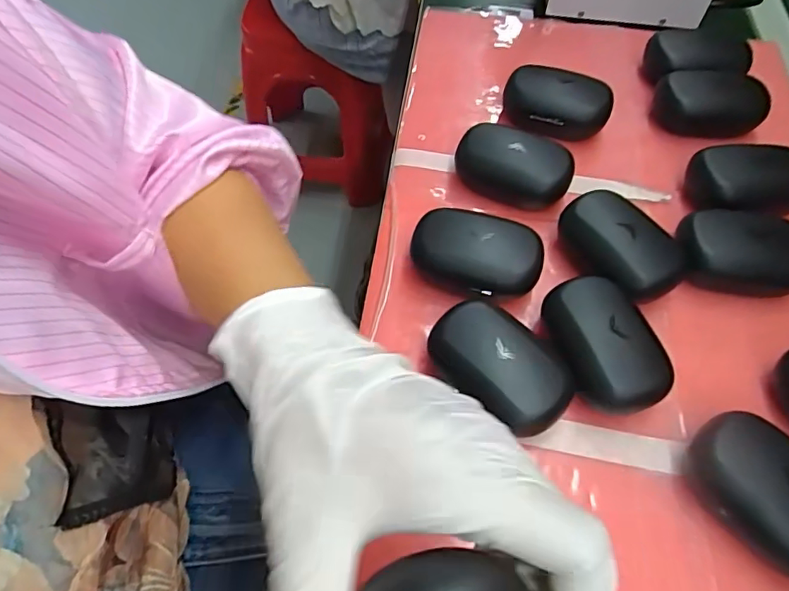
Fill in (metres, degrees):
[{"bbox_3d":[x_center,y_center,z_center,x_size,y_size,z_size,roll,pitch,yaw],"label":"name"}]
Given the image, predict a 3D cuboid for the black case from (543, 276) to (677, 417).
[{"bbox_3d":[0.125,0.030,0.316,0.057,0.036,0.083,-16,59,-10],"label":"black case"}]

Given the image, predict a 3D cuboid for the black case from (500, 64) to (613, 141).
[{"bbox_3d":[0.134,-0.157,0.430,0.083,0.031,0.050,19,60,9],"label":"black case"}]

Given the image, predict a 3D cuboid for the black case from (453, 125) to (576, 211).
[{"bbox_3d":[0.088,-0.098,0.390,0.086,0.034,0.046,27,61,16],"label":"black case"}]

